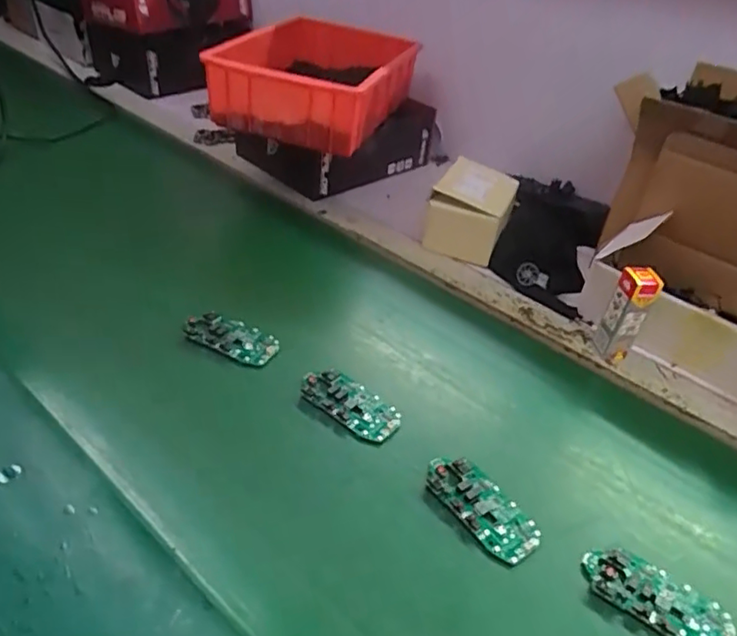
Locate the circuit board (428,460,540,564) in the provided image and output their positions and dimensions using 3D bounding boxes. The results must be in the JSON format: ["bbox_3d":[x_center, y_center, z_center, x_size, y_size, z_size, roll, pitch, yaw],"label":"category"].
[{"bbox_3d":[0.087,0.144,0.457,0.043,0.015,0.093,-27,49,-35],"label":"circuit board"}]

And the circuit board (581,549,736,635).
[{"bbox_3d":[0.199,0.194,0.412,0.098,0.013,0.044,25,42,21],"label":"circuit board"}]

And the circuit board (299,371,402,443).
[{"bbox_3d":[-0.016,0.075,0.528,0.092,0.011,0.041,28,43,24],"label":"circuit board"}]

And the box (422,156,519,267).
[{"bbox_3d":[0.129,-0.131,0.742,0.090,0.079,0.108,19,40,15],"label":"box"}]

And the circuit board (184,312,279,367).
[{"bbox_3d":[-0.133,0.017,0.581,0.094,0.014,0.039,22,52,16],"label":"circuit board"}]

